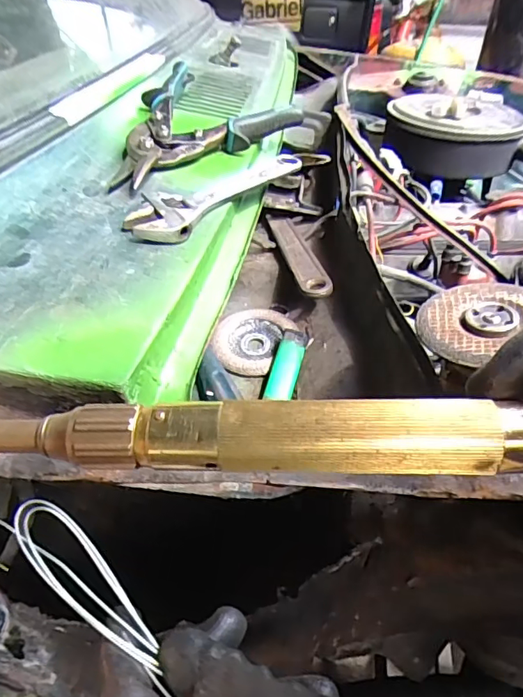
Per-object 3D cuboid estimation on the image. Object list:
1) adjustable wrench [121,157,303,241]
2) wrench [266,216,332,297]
[{"bbox_3d":[-0.028,-0.122,0.392,0.037,0.015,0.194,19,40,23],"label":"adjustable wrench"},{"bbox_3d":[0.037,-0.101,0.530,0.030,0.016,0.164,-4,38,-9],"label":"wrench"}]

